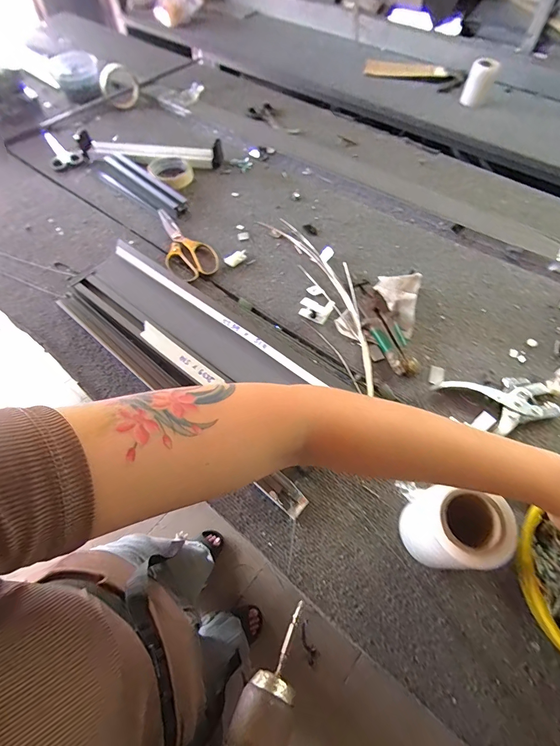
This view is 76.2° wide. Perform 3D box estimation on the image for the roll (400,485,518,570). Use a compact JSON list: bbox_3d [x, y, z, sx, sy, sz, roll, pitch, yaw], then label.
[{"bbox_3d":[0.171,0.157,0.362,0.064,0.112,0.074,-3,59,-2],"label":"roll"}]

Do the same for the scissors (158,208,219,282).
[{"bbox_3d":[-0.176,-0.232,0.643,0.080,0.019,0.205,-25,62,-15],"label":"scissors"}]

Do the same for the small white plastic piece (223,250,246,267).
[{"bbox_3d":[-0.075,-0.204,0.626,0.022,0.008,0.049,33,64,18],"label":"small white plastic piece"}]

